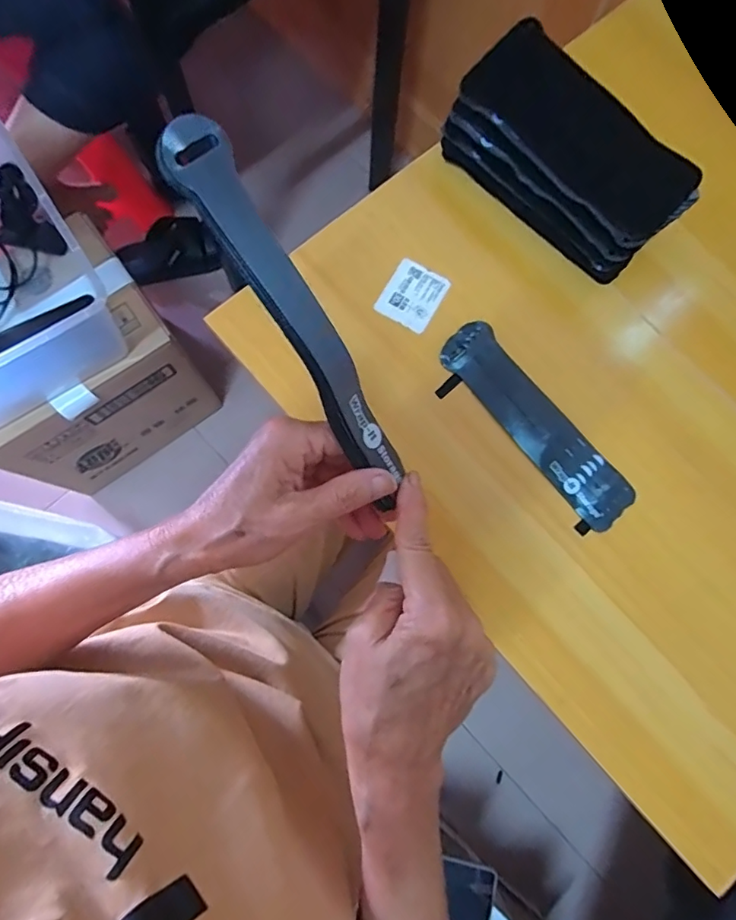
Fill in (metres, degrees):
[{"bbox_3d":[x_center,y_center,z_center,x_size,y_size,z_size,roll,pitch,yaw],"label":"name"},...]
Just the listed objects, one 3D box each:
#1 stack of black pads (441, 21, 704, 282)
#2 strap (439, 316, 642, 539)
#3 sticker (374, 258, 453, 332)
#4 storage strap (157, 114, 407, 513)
[{"bbox_3d":[0.168,-0.256,0.445,0.198,0.087,0.083,43,81,7],"label":"stack of black pads"},{"bbox_3d":[0.136,-0.027,0.434,0.061,0.009,0.198,-39,82,-8],"label":"strap"},{"bbox_3d":[0.040,-0.145,0.459,0.049,0.007,0.061,30,79,5],"label":"sticker"},{"bbox_3d":[-0.030,-0.061,0.251,0.031,0.026,0.187,-36,113,-8],"label":"storage strap"}]

